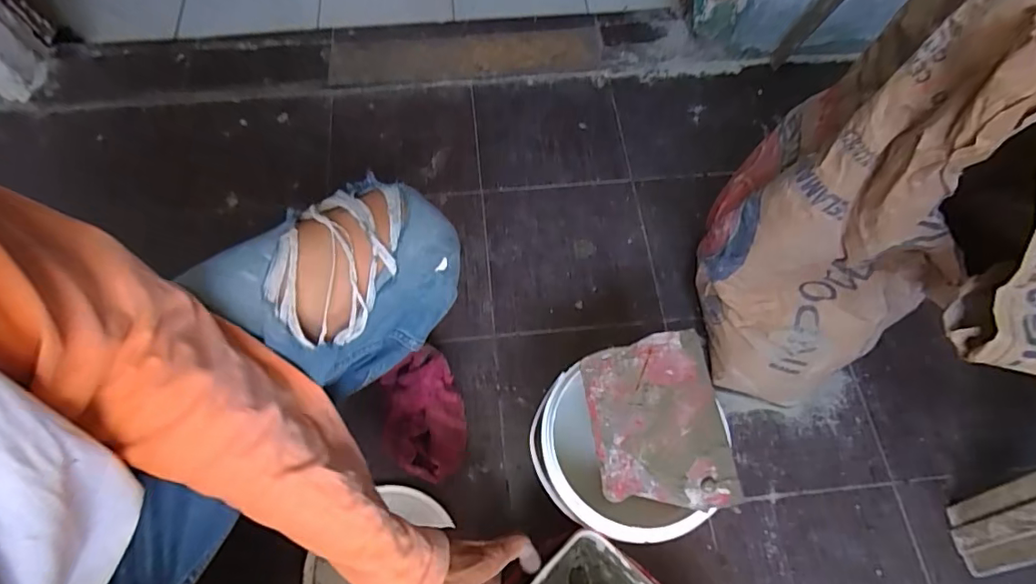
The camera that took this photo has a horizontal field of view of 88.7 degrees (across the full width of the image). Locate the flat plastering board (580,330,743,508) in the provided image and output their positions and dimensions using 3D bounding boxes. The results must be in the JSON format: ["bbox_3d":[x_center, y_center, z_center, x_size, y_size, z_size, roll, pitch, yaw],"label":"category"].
[{"bbox_3d":[0.138,0.127,0.529,0.128,0.009,0.166,-6,65,-4],"label":"flat plastering board"}]

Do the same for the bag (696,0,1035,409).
[{"bbox_3d":[0.348,-0.029,0.506,0.291,0.480,0.223,30,68,12],"label":"bag"}]

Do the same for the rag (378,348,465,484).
[{"bbox_3d":[-0.120,0.158,0.678,0.097,0.080,0.152,-5,65,-3],"label":"rag"}]

